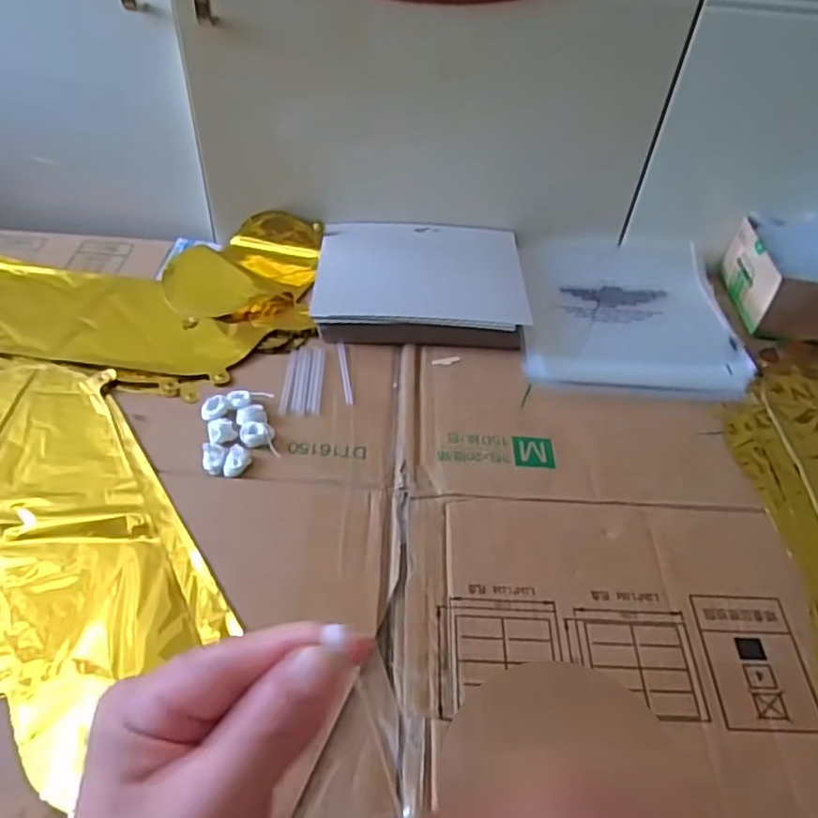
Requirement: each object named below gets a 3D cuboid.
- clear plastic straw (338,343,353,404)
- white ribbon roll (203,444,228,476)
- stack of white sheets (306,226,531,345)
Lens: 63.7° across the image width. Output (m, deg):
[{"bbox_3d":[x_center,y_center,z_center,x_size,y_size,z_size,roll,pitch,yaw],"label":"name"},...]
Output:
[{"bbox_3d":[-0.057,-0.034,0.594,0.007,0.004,0.078,-5,48,-10],"label":"clear plastic straw"},{"bbox_3d":[-0.150,0.038,0.511,0.018,0.007,0.026,-7,48,-12],"label":"white ribbon roll"},{"bbox_3d":[0.011,-0.129,0.665,0.202,0.029,0.159,3,47,-3],"label":"stack of white sheets"}]

